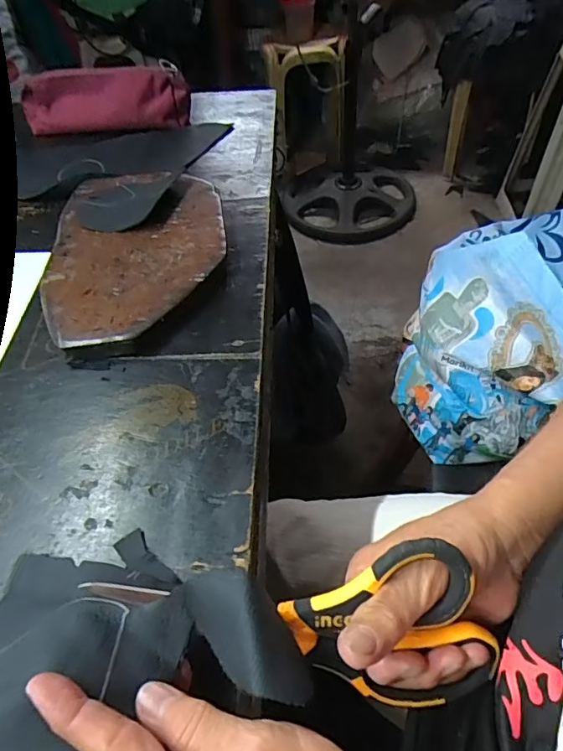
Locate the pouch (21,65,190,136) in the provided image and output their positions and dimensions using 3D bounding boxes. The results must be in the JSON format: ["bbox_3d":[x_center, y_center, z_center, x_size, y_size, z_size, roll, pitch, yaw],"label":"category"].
[{"bbox_3d":[-0.245,-0.379,0.705,0.224,0.079,0.042,-4,49,0],"label":"pouch"}]

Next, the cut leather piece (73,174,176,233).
[{"bbox_3d":[-0.168,-0.190,0.557,0.110,0.010,0.088,-17,51,-11],"label":"cut leather piece"}]

